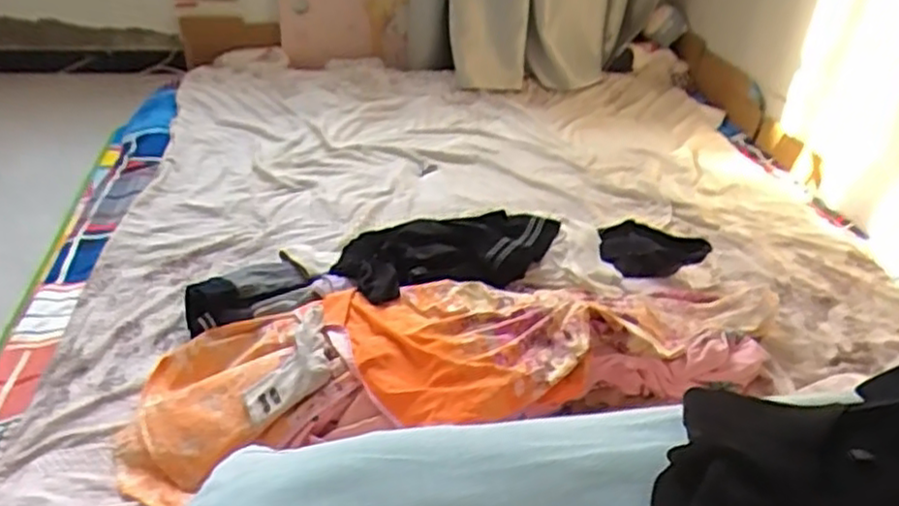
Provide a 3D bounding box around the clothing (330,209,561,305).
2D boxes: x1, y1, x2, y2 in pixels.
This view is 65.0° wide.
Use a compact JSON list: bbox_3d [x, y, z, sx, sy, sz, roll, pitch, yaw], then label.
[{"bbox_3d":[0.014,-0.008,1.277,0.399,0.065,0.210,-9,35,-21],"label":"clothing"}]

